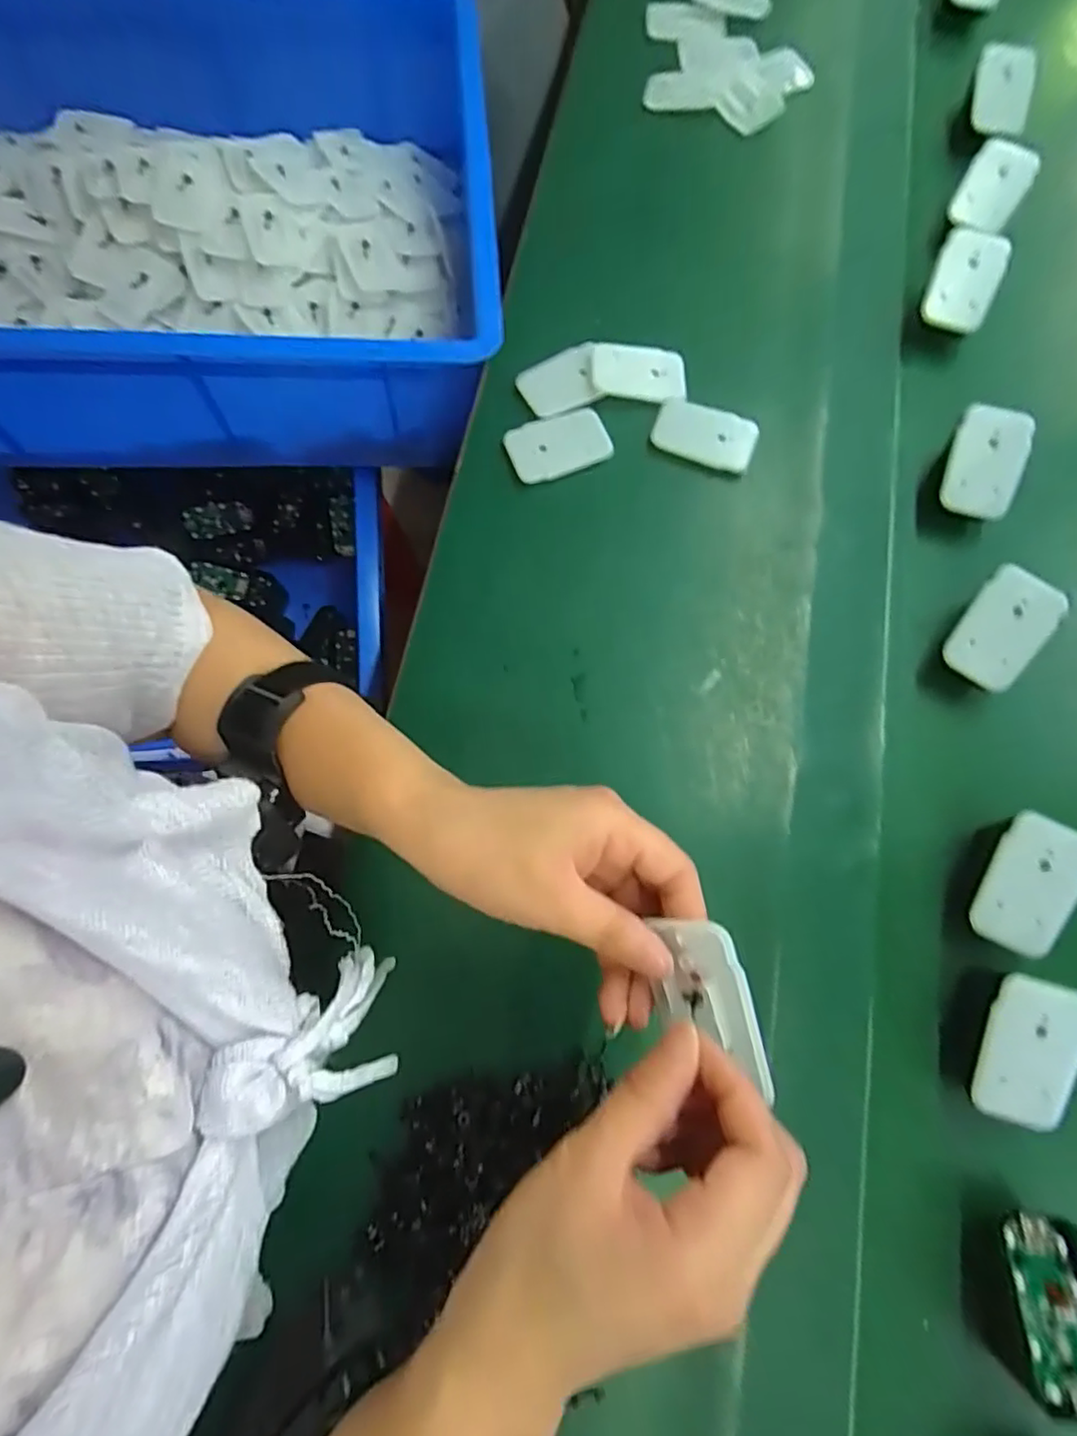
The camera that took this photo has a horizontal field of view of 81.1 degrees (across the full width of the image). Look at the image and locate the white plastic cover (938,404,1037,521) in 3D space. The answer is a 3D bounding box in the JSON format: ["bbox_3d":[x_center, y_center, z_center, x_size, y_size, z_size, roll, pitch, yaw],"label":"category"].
[{"bbox_3d":[0.287,-0.165,0.403,0.044,0.009,0.067,19,92,11],"label":"white plastic cover"}]

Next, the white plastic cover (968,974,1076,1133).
[{"bbox_3d":[0.240,0.164,0.309,0.044,0.008,0.069,17,93,9],"label":"white plastic cover"}]

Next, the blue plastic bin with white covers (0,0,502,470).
[{"bbox_3d":[-0.380,-0.423,0.550,0.687,0.151,0.381,1,73,-1],"label":"blue plastic bin with white covers"}]

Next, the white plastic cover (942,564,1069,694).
[{"bbox_3d":[0.276,-0.053,0.374,0.043,0.005,0.067,34,101,18],"label":"white plastic cover"}]

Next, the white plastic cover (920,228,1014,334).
[{"bbox_3d":[0.300,-0.309,0.443,0.044,0.008,0.065,19,101,13],"label":"white plastic cover"}]

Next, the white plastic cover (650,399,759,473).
[{"bbox_3d":[0.116,-0.198,0.439,0.069,0.009,0.040,22,74,5],"label":"white plastic cover"}]

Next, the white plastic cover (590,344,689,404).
[{"bbox_3d":[0.072,-0.248,0.449,0.068,0.011,0.037,9,73,2],"label":"white plastic cover"}]

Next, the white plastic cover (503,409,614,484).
[{"bbox_3d":[0.014,-0.190,0.439,0.069,0.005,0.045,-20,75,-7],"label":"white plastic cover"}]

